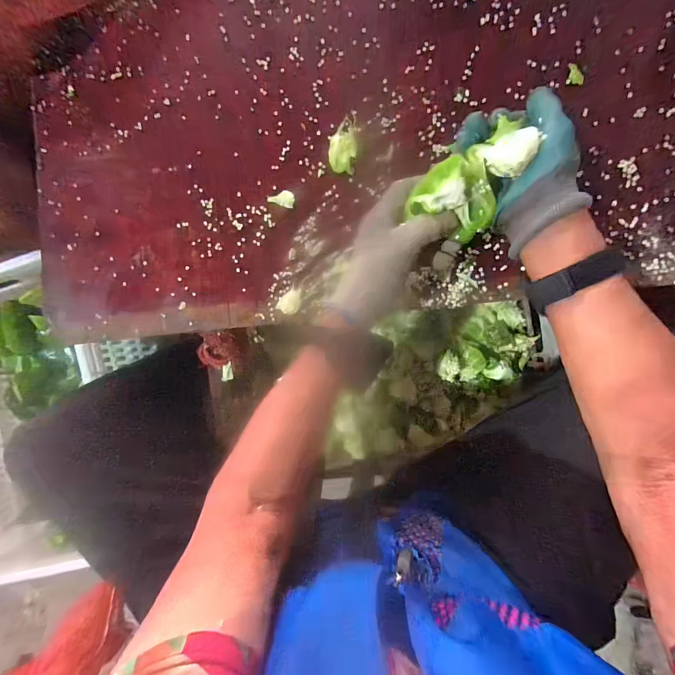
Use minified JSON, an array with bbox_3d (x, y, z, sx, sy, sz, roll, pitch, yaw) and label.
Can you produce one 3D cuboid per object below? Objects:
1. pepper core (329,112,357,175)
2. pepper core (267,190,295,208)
[{"bbox_3d":[0.006,-0.224,0.387,0.034,0.035,0.048,-1,90,8],"label":"pepper core"},{"bbox_3d":[-0.069,-0.174,0.411,0.032,0.007,0.019,18,93,8],"label":"pepper core"}]

